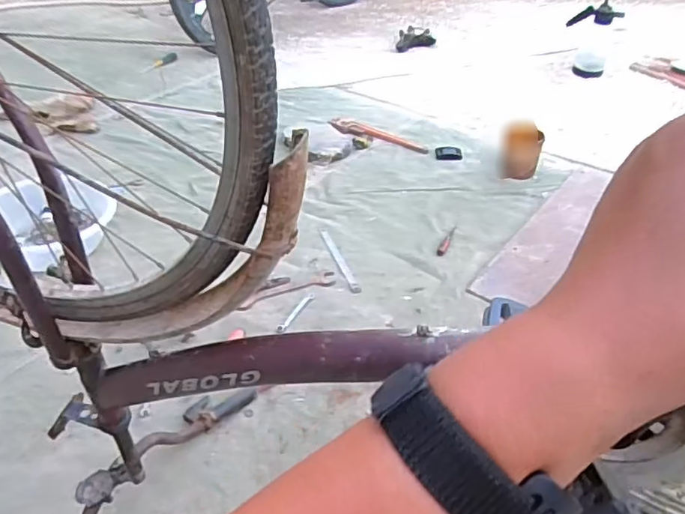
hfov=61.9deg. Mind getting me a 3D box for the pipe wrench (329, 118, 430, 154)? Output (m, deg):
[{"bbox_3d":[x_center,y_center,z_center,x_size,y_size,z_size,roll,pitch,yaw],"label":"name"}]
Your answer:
[{"bbox_3d":[0.124,-0.421,1.946,0.350,0.031,0.069,15,42,14],"label":"pipe wrench"}]

